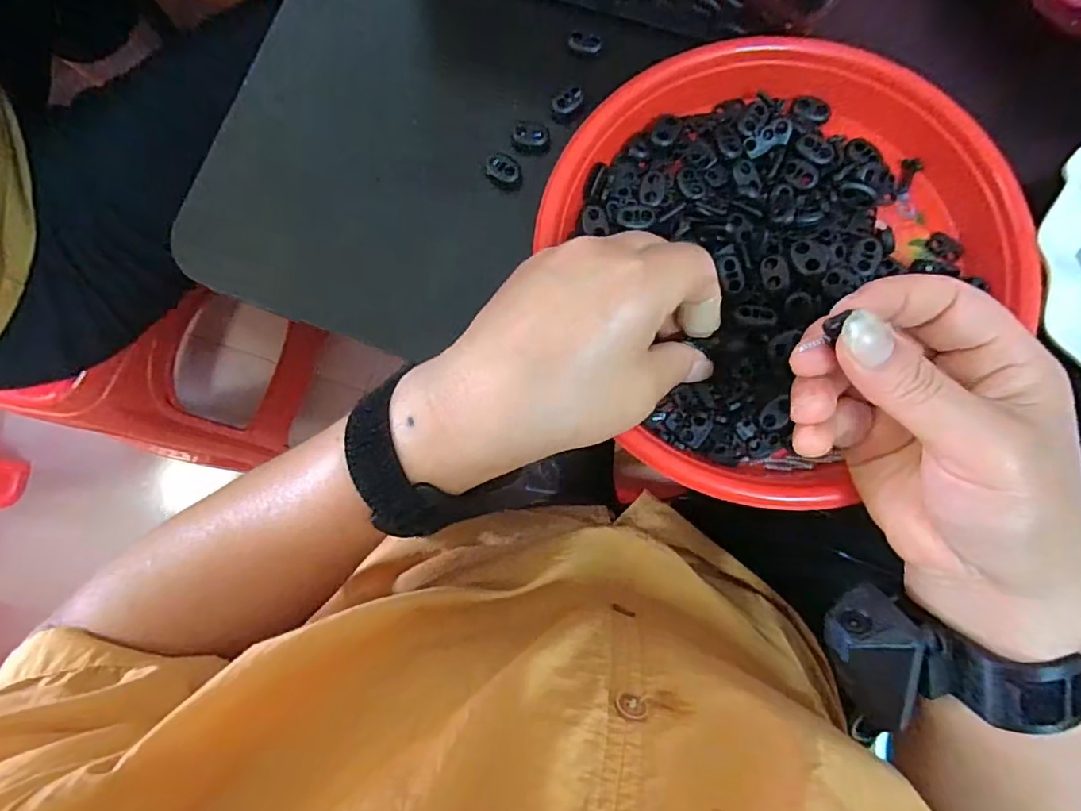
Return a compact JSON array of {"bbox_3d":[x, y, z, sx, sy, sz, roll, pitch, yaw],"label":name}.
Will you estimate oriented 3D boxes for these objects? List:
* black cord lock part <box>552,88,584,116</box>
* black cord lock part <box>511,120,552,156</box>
[{"bbox_3d":[0.016,-0.175,0.322,0.019,0.004,0.010,-38,82,-4],"label":"black cord lock part"},{"bbox_3d":[-0.005,-0.155,0.323,0.022,0.007,0.018,7,82,3],"label":"black cord lock part"}]

